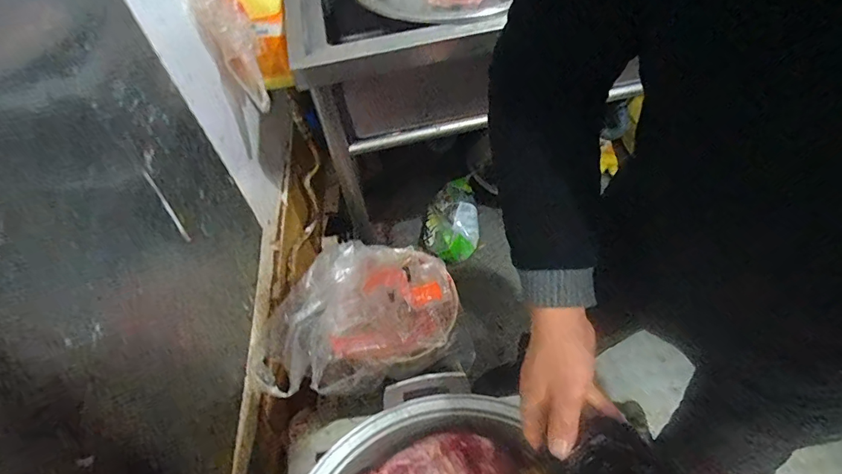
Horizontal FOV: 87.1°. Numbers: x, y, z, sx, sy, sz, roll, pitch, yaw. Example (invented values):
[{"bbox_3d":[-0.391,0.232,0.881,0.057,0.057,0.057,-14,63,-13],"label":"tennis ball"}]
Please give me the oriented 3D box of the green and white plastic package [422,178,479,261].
[{"bbox_3d":[0.103,-0.053,1.528,0.190,0.110,0.275,-1,55,4],"label":"green and white plastic package"}]

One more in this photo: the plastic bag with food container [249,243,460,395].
[{"bbox_3d":[-0.136,0.163,1.002,0.441,0.105,0.334,-16,56,-6],"label":"plastic bag with food container"}]

